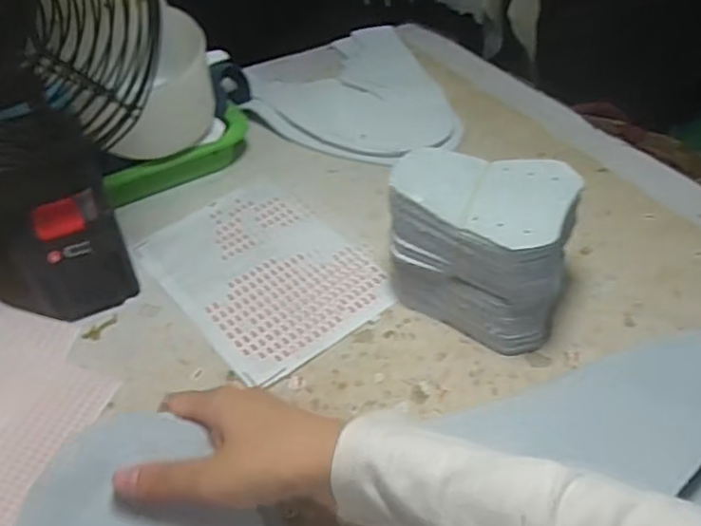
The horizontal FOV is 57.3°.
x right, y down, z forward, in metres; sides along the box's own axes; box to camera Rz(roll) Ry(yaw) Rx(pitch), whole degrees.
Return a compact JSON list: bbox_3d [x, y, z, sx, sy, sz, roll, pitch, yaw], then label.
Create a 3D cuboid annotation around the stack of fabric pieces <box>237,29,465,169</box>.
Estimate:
[{"bbox_3d":[-0.010,-0.196,0.725,0.205,0.019,0.278,-11,44,-6],"label":"stack of fabric pieces"}]

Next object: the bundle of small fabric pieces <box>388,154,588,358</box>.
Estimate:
[{"bbox_3d":[0.090,-0.009,0.455,0.117,0.112,0.084,17,48,21],"label":"bundle of small fabric pieces"}]

